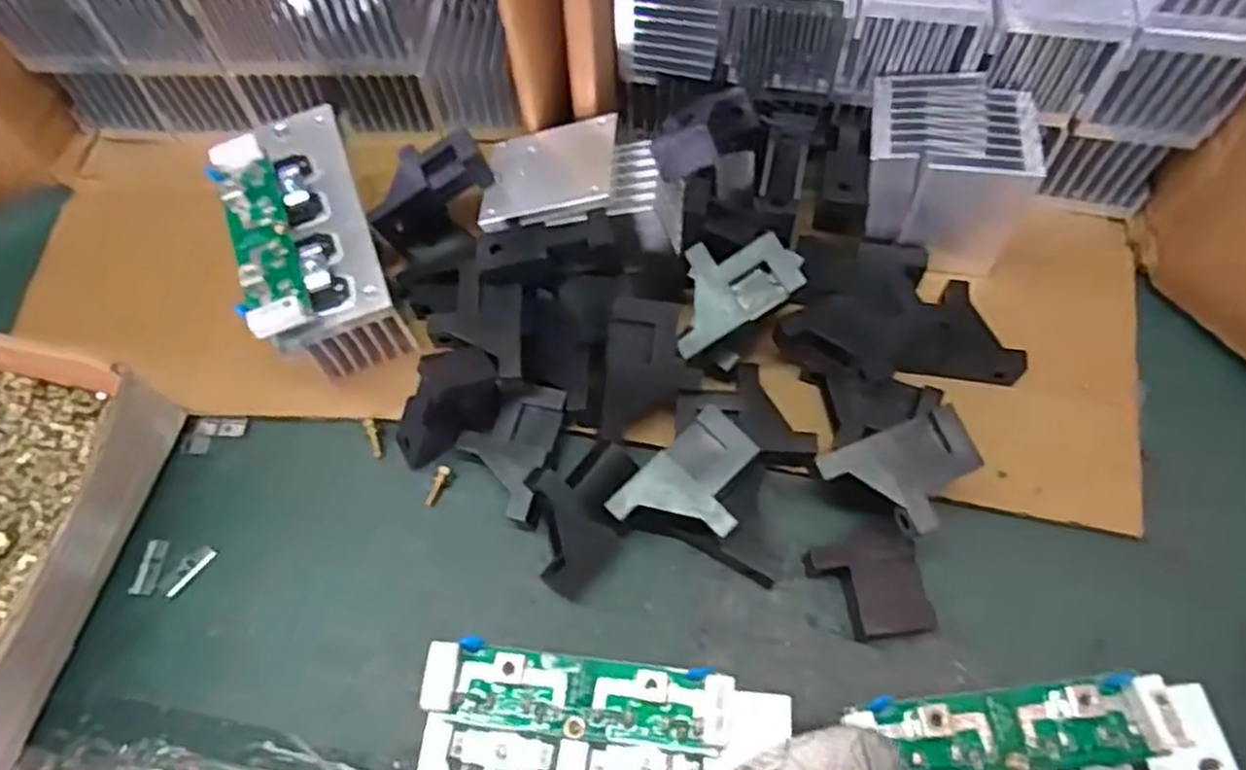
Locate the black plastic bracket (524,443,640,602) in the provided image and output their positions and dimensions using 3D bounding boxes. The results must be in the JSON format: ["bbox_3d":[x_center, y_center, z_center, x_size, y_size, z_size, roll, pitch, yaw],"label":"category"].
[{"bbox_3d":[-0.015,0.059,0.349,0.046,0.020,0.058,-14,93,-27],"label":"black plastic bracket"}]

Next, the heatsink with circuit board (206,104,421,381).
[{"bbox_3d":[-0.154,-0.072,0.386,0.061,0.057,0.130,-20,65,-7],"label":"heatsink with circuit board"}]

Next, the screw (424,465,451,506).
[{"bbox_3d":[-0.088,0.048,0.369,0.006,0.004,0.020,19,71,7],"label":"screw"}]

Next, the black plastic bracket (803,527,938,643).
[{"bbox_3d":[0.103,0.087,0.333,0.045,0.019,0.043,-12,70,-4],"label":"black plastic bracket"}]

